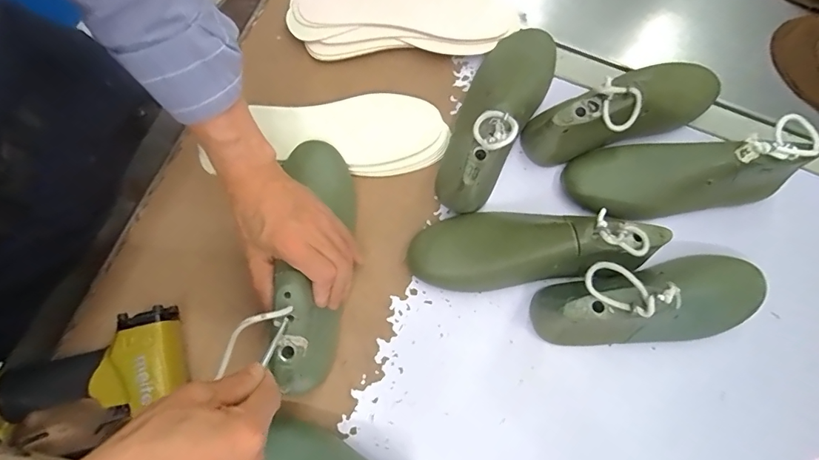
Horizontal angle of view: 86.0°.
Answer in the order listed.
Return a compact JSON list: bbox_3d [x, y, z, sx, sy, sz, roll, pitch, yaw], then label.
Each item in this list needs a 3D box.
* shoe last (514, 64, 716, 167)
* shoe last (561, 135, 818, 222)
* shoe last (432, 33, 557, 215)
[{"bbox_3d":[0.243,-0.134,0.481,0.247,0.087,0.071,-21,79,-8],"label":"shoe last"},{"bbox_3d":[0.286,-0.054,0.457,0.222,0.091,0.071,1,74,-1],"label":"shoe last"},{"bbox_3d":[0.093,-0.132,0.465,0.083,0.099,0.224,28,76,3],"label":"shoe last"}]

